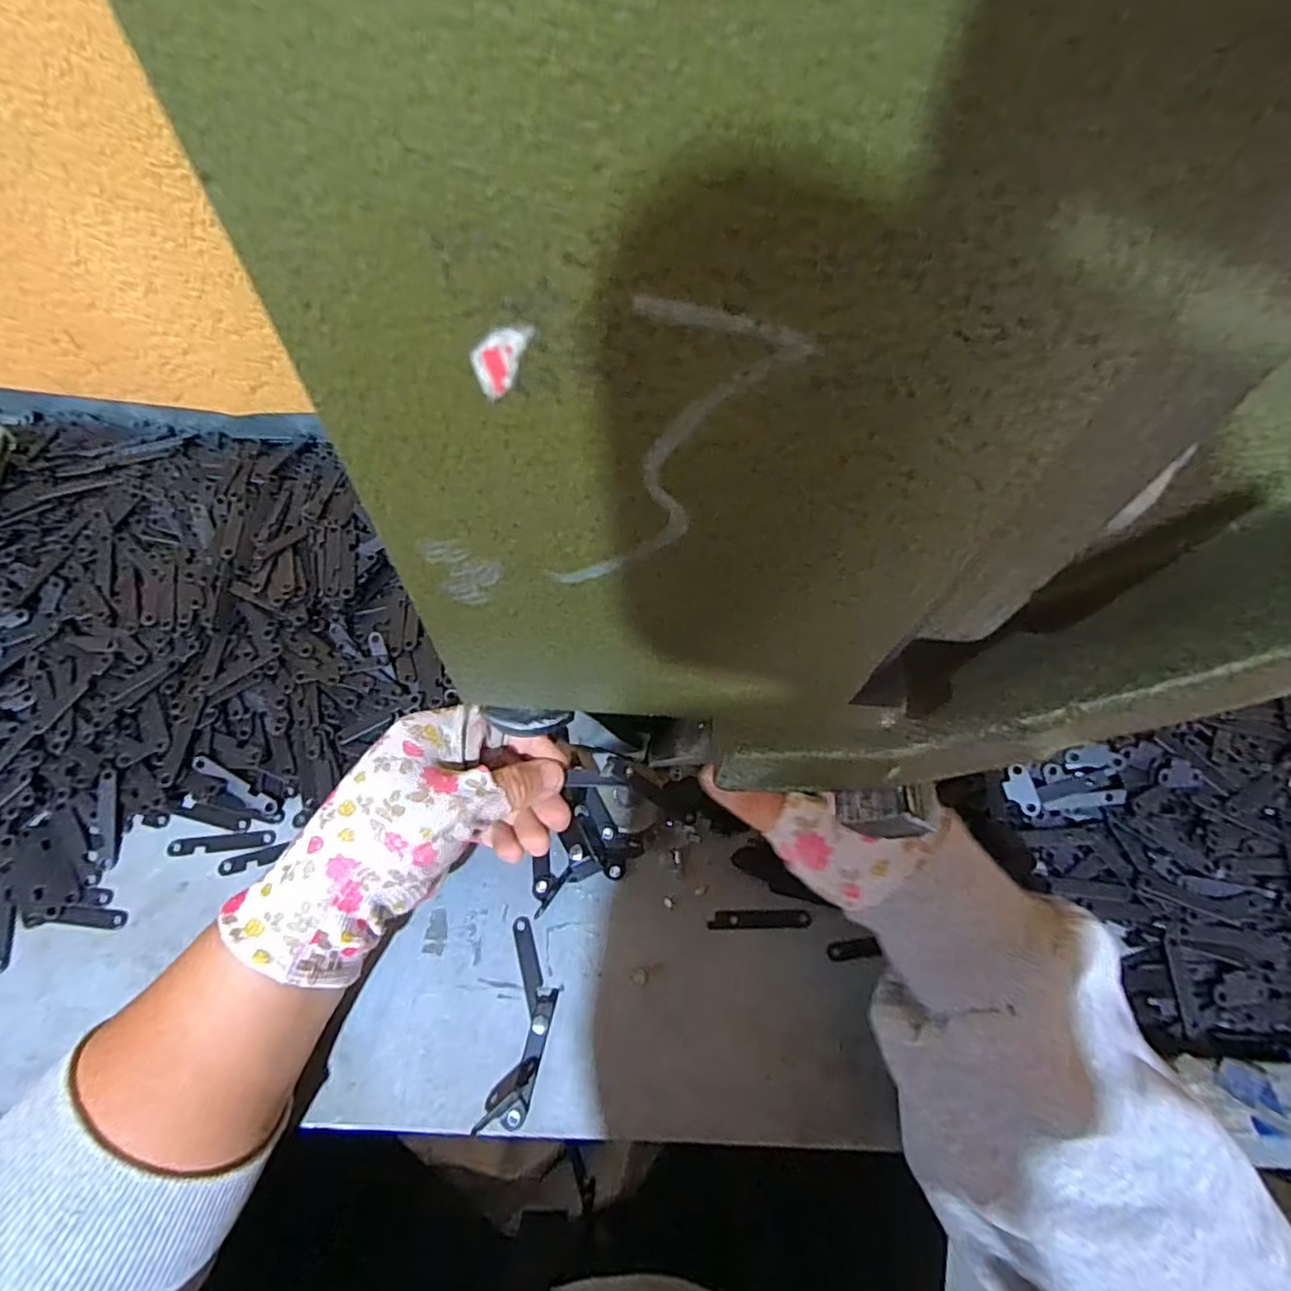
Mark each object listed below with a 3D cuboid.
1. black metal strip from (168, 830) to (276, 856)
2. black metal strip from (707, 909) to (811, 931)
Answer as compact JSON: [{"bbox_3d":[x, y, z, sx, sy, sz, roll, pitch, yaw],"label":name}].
[{"bbox_3d":[-0.224,0.105,0.335,0.050,0.004,0.008,-3,74,-10],"label":"black metal strip"},{"bbox_3d":[0.060,0.144,0.333,0.053,0.004,0.009,0,63,-4],"label":"black metal strip"}]

